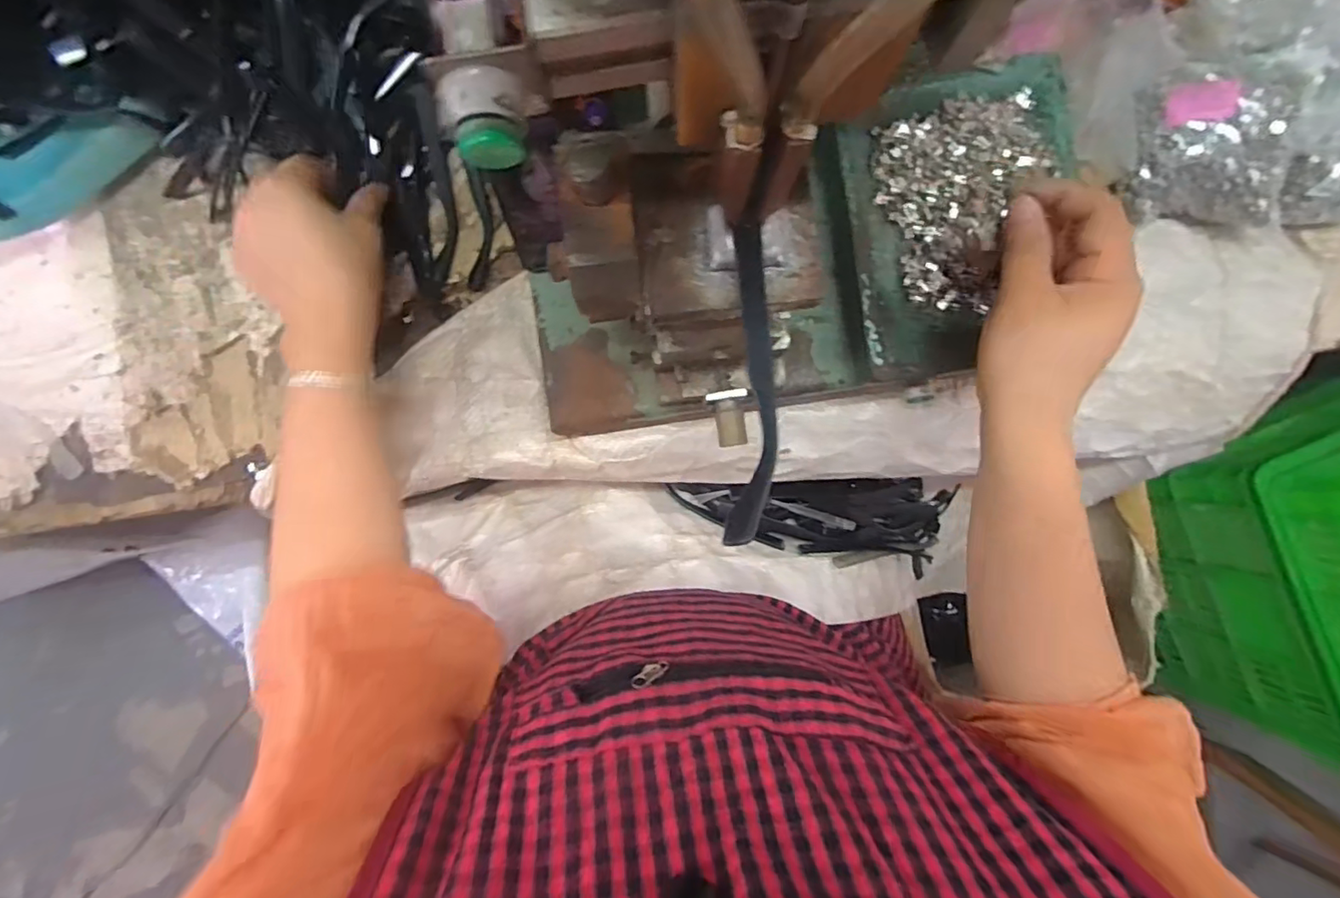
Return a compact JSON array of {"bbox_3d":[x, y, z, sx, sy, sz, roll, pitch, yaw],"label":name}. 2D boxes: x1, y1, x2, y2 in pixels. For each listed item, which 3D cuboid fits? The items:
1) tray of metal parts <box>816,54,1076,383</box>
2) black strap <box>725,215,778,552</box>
[{"bbox_3d":[0.200,-0.156,0.402,0.174,0.030,0.195,-10,87,-2],"label":"tray of metal parts"},{"bbox_3d":[0.034,-0.029,0.233,0.019,0.011,0.135,3,73,-1],"label":"black strap"}]

